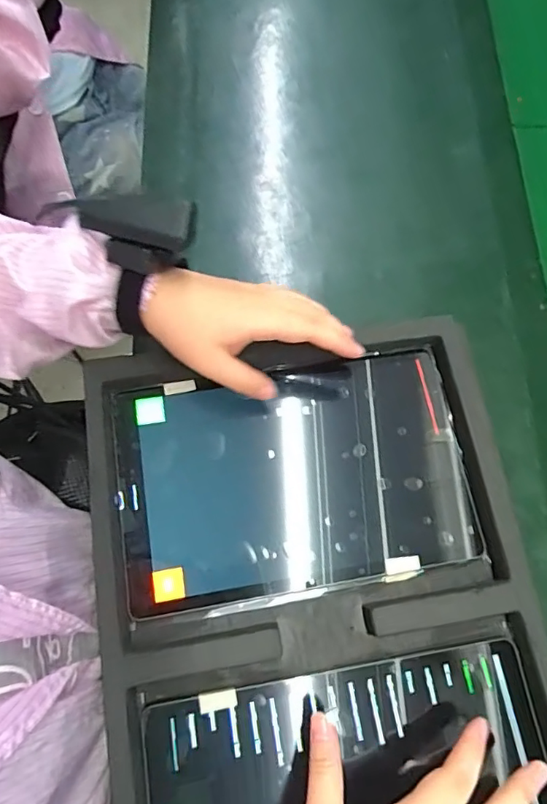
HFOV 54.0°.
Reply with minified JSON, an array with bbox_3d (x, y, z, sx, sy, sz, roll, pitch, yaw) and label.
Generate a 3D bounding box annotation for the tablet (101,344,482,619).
[{"bbox_3d":[0.013,0.055,0.398,0.254,0.012,0.165,-9,73,-4],"label":"tablet"}]

